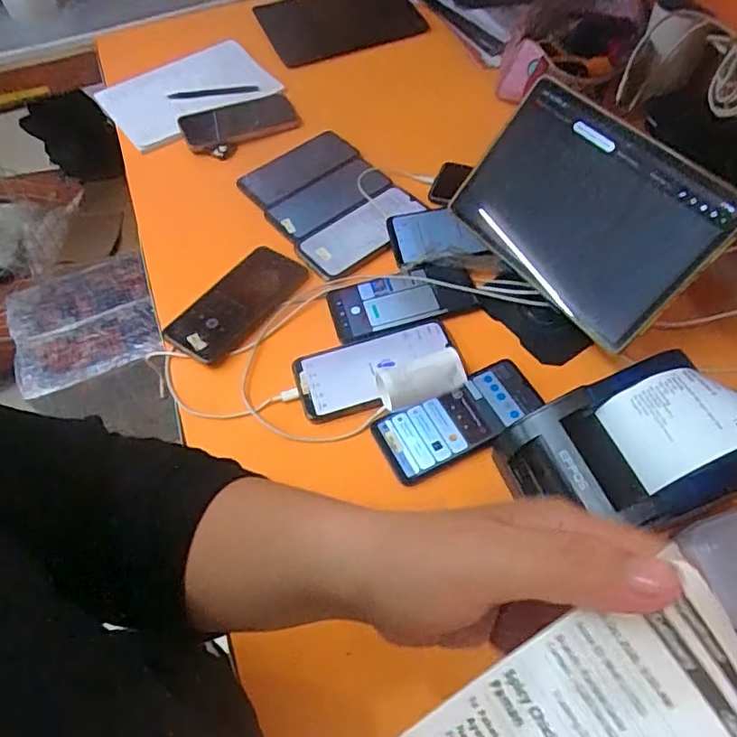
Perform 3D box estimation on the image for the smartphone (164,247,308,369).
[{"bbox_3d":[-0.150,-0.076,0.673,0.084,0.016,0.177,33,63,14],"label":"smartphone"}]

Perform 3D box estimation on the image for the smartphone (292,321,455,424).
[{"bbox_3d":[0.008,0.002,0.608,0.169,0.015,0.089,-12,57,-5],"label":"smartphone"}]

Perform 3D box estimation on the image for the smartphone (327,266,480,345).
[{"bbox_3d":[0.039,-0.078,0.659,0.162,0.014,0.077,-16,69,-5],"label":"smartphone"}]

